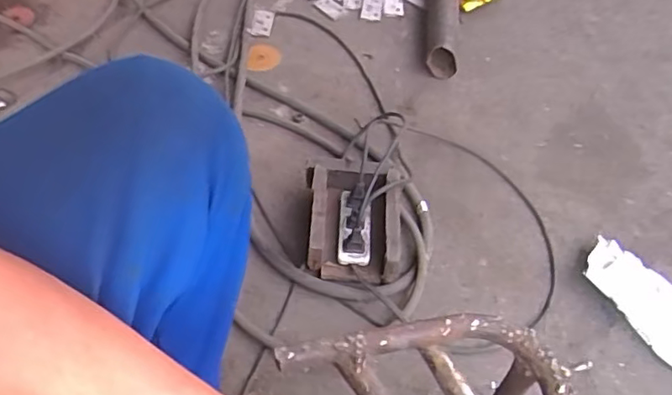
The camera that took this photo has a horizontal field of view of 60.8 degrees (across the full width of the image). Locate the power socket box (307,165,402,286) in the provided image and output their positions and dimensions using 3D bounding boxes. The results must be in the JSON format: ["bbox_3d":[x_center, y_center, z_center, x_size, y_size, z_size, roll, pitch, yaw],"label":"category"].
[{"bbox_3d":[0.022,0.027,0.764,0.127,0.092,0.151,6,52,1],"label":"power socket box"}]

